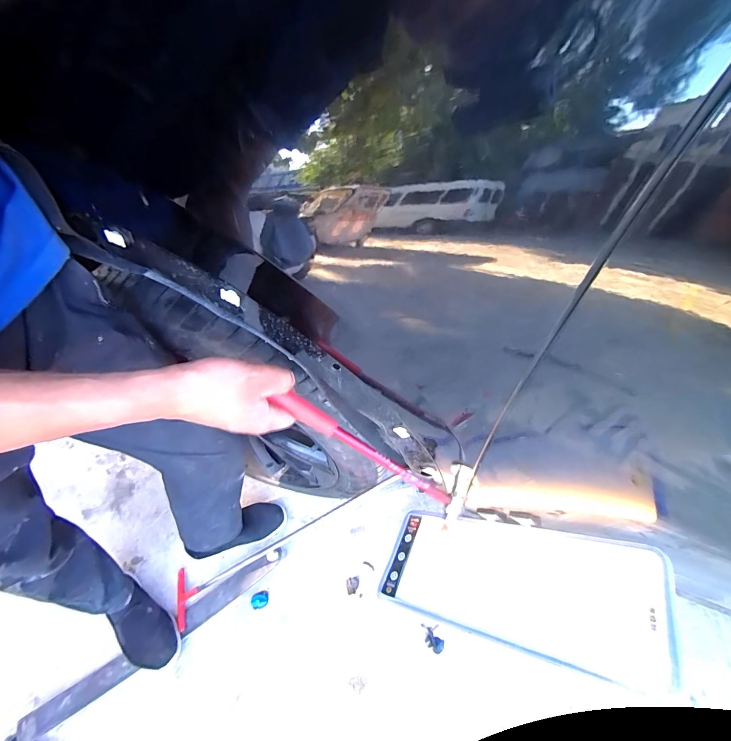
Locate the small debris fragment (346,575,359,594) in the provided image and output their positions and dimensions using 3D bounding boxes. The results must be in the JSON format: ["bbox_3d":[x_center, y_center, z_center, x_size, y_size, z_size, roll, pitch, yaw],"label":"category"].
[{"bbox_3d":[-0.033,0.545,0.884,0.033,0.004,0.037,-6,54,-6],"label":"small debris fragment"}]

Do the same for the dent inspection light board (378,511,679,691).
[{"bbox_3d":[0.213,0.319,0.537,0.389,0.033,0.162,-8,40,37],"label":"dent inspection light board"}]

